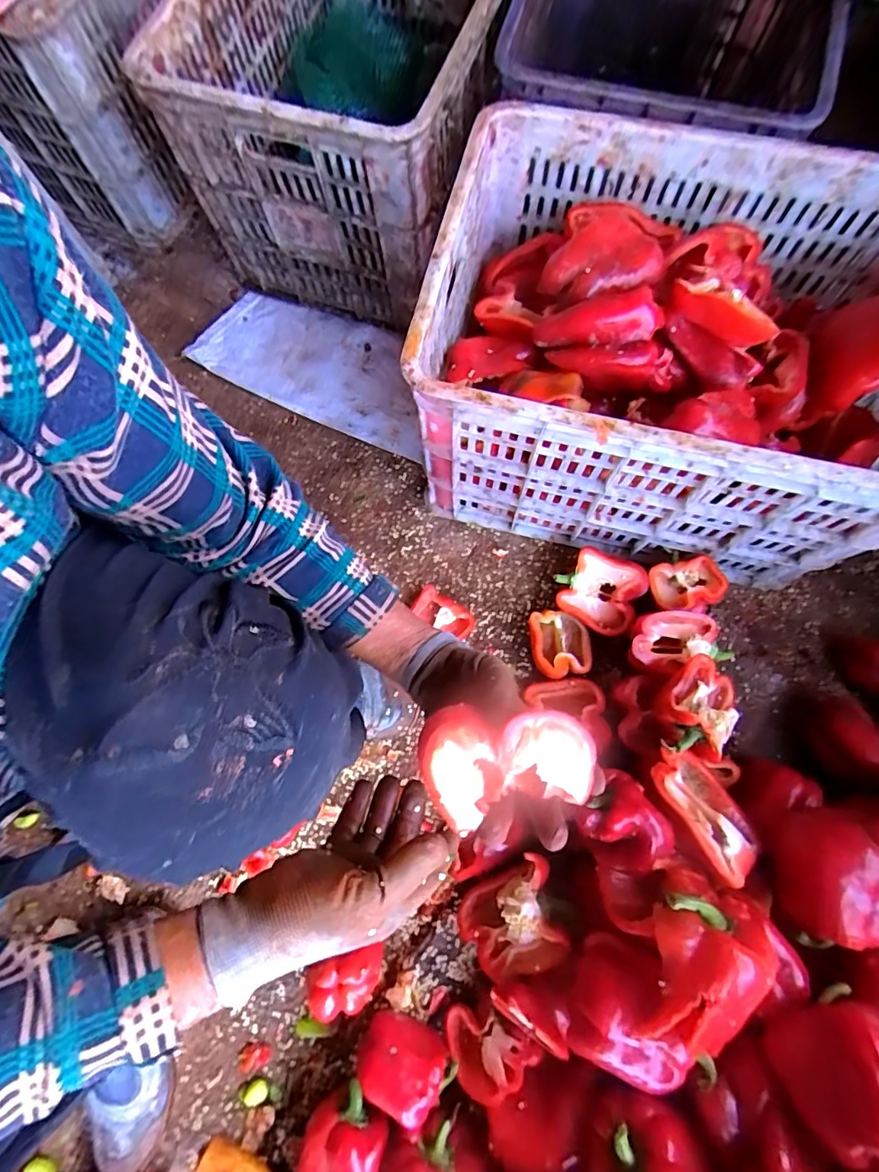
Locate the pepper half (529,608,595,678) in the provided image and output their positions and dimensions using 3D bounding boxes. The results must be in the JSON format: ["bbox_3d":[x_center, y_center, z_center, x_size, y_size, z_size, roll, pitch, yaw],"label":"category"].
[{"bbox_3d":[0.156,0.073,0.642,0.071,0.039,0.084,-7,74,0],"label":"pepper half"}]

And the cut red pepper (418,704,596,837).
[{"bbox_3d":[0.041,0.116,0.341,0.104,0.057,0.074,-18,74,-3],"label":"cut red pepper"}]

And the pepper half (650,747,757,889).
[{"bbox_3d":[0.260,0.229,0.505,0.076,0.038,0.120,-15,63,-35],"label":"pepper half"}]

